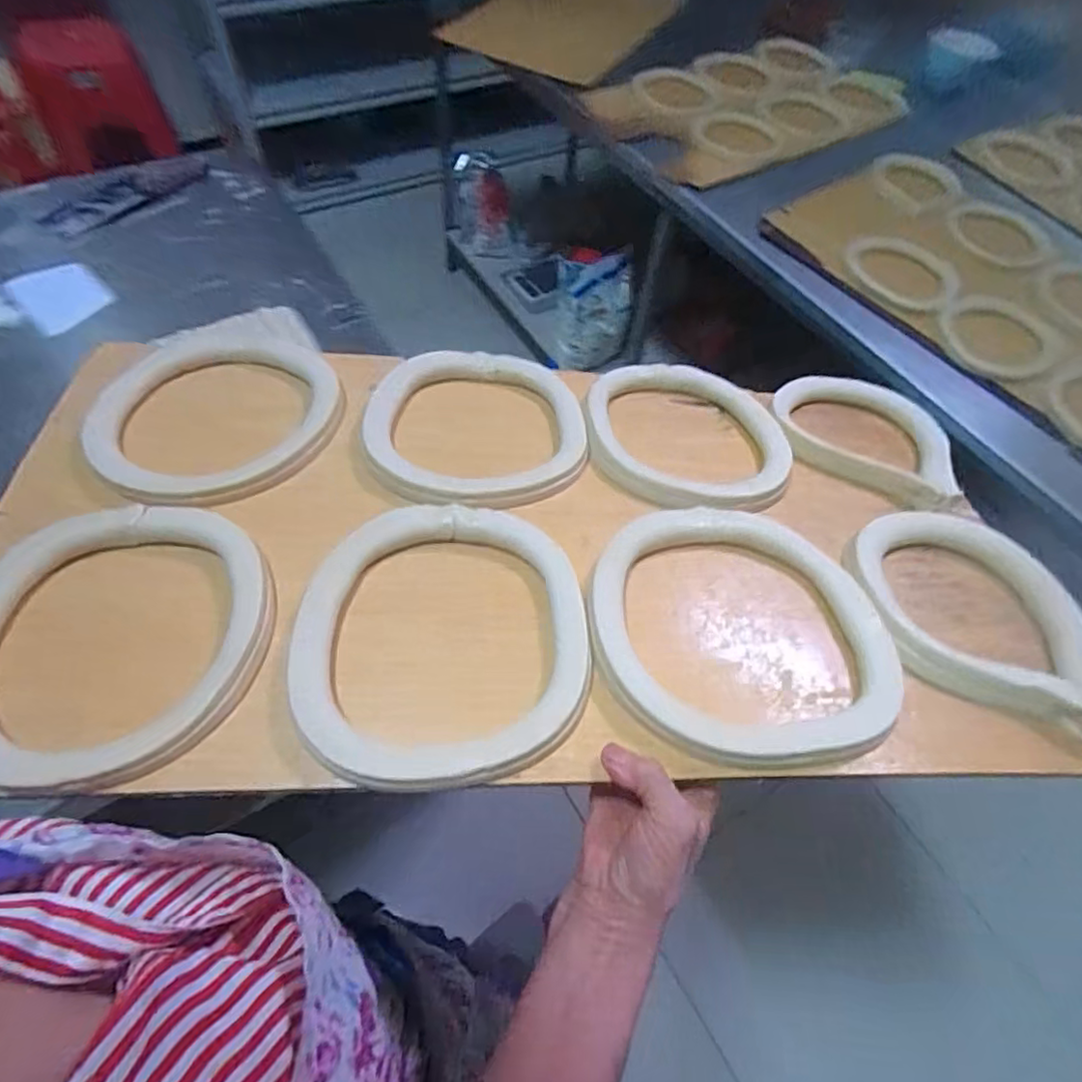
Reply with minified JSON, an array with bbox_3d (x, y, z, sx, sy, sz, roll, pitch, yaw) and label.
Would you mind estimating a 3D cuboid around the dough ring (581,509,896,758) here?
[{"bbox_3d":[0.132,0.052,0.420,0.192,0.024,0.196,-1,53,1],"label":"dough ring"}]

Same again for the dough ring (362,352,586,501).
[{"bbox_3d":[-0.056,-0.106,0.533,0.179,0.026,0.187,-1,53,1],"label":"dough ring"}]

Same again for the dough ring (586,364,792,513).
[{"bbox_3d":[0.127,-0.097,0.548,0.170,0.034,0.191,0,53,2],"label":"dough ring"}]

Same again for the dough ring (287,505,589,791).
[{"bbox_3d":[-0.067,0.057,0.407,0.188,0.013,0.199,-1,53,1],"label":"dough ring"}]

